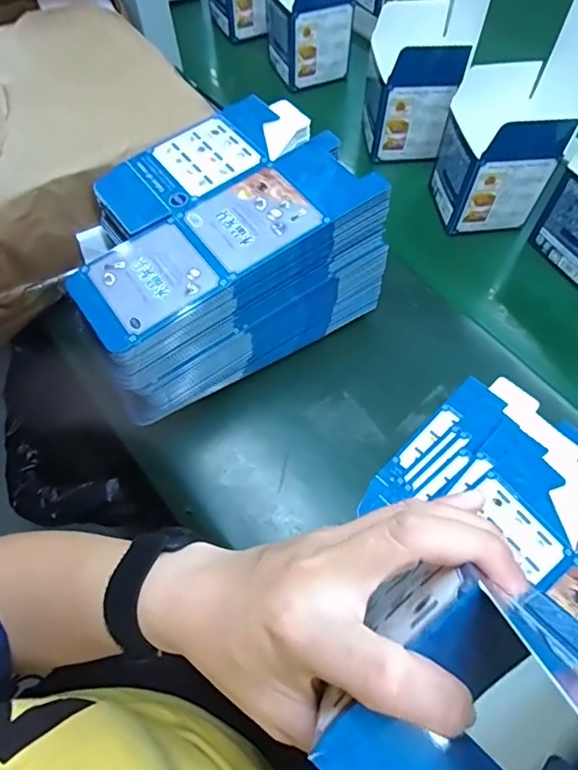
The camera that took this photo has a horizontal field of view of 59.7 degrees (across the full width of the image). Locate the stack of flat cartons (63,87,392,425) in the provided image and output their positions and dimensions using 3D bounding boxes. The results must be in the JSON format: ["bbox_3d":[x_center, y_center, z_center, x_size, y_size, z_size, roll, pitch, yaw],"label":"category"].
[{"bbox_3d":[-0.059,-0.110,0.438,0.240,0.127,0.175,-31,66,-13],"label":"stack of flat cartons"}]

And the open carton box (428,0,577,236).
[{"bbox_3d":[0.203,-0.246,0.473,0.096,0.173,0.103,-7,63,-2],"label":"open carton box"}]

